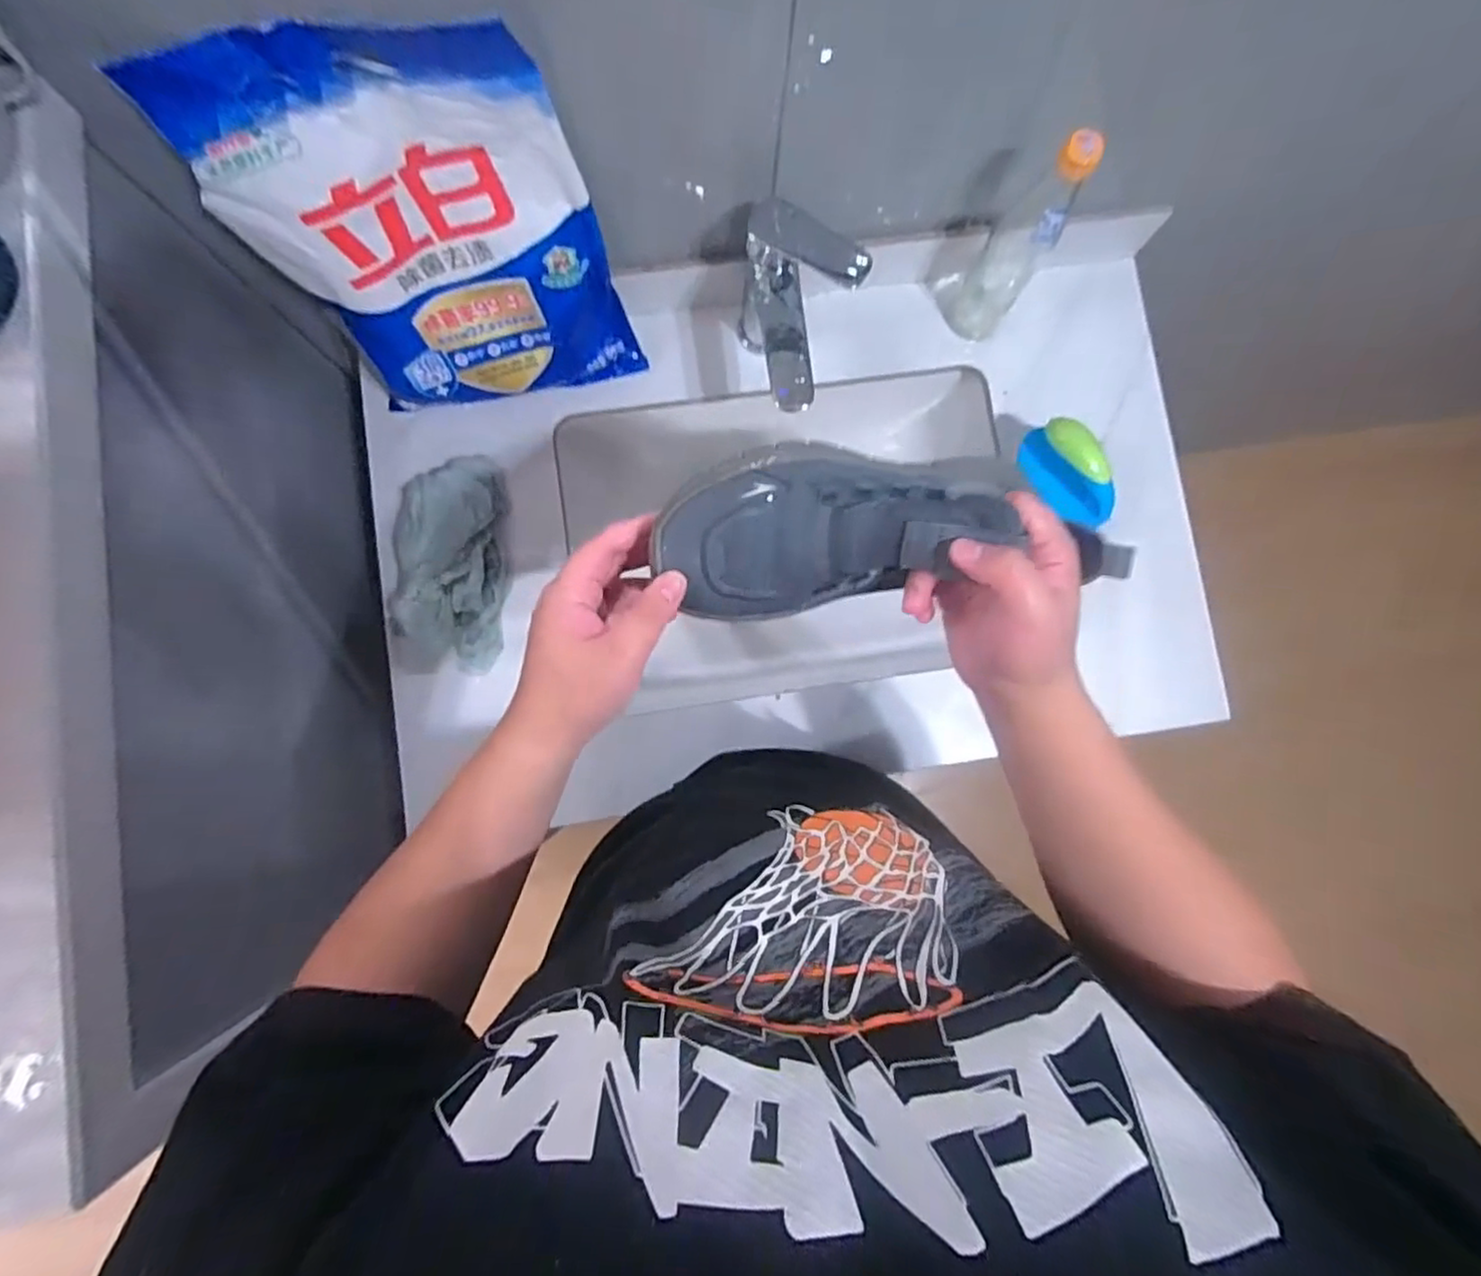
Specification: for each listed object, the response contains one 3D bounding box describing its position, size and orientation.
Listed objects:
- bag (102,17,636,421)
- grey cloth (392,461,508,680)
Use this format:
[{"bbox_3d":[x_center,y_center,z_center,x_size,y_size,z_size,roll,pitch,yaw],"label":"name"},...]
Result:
[{"bbox_3d":[-0.227,-0.291,0.520,0.251,0.284,0.086,-12,85,-3],"label":"bag"},{"bbox_3d":[-0.277,-0.075,0.643,0.101,0.059,0.208,0,85,-2],"label":"grey cloth"}]

